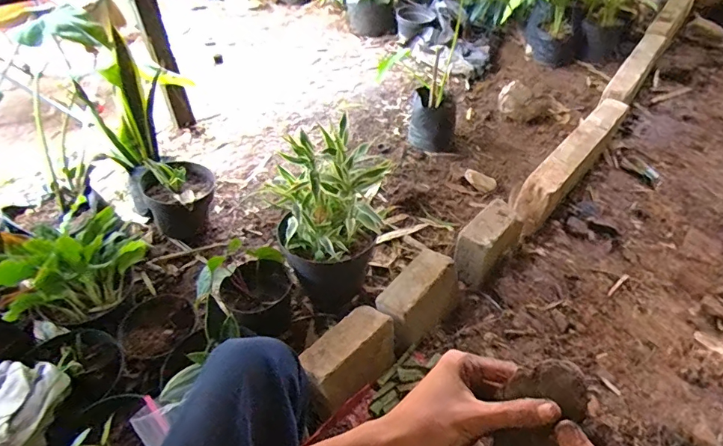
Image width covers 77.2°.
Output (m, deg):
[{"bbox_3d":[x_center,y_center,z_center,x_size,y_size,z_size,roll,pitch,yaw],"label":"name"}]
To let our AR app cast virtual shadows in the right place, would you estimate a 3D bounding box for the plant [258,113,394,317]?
[{"bbox_3d":[-0.060,-0.008,0.975,0.183,0.342,0.214,27,51,30],"label":"plant"}]

